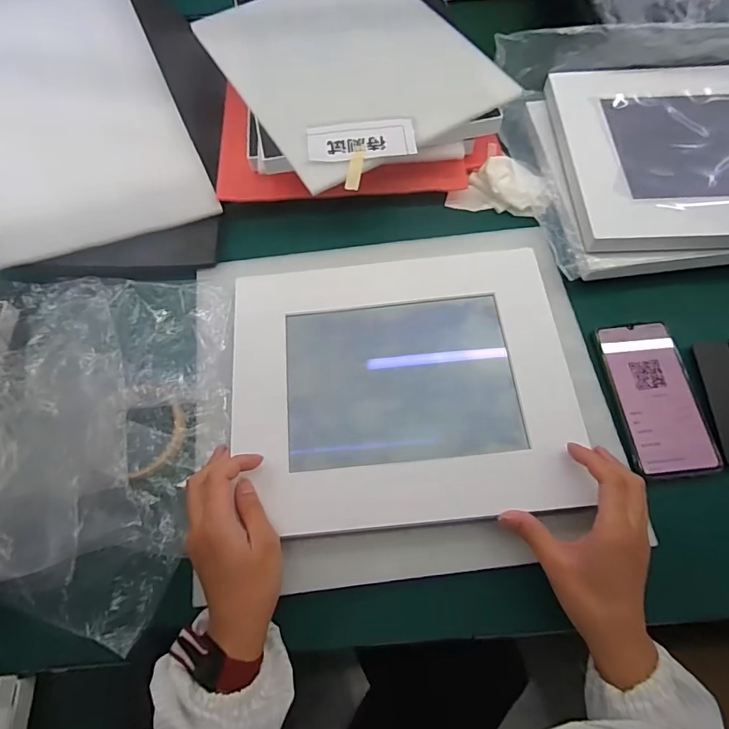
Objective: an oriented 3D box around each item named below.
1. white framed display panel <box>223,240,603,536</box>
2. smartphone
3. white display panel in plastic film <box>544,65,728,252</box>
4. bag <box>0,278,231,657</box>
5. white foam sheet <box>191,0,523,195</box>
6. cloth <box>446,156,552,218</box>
[{"bbox_3d":[0.032,0.012,0.425,0.295,0.026,0.253,-5,66,-1],"label":"white framed display panel"},{"bbox_3d":[0.272,0.028,0.432,0.073,0.013,0.145,-5,66,-1],"label":"smartphone"},{"bbox_3d":[0.366,-0.231,0.495,0.298,0.028,0.263,-2,64,4],"label":"white display panel in plastic film"},{"bbox_3d":[-0.246,0.062,0.417,0.228,0.062,0.319,-3,66,1],"label":"bag"},{"bbox_3d":[-0.018,-0.343,0.519,0.246,0.011,0.307,-29,68,-11],"label":"white foam sheet"},{"bbox_3d":[0.157,-0.199,0.527,0.106,0.031,0.065,23,69,11],"label":"cloth"}]

